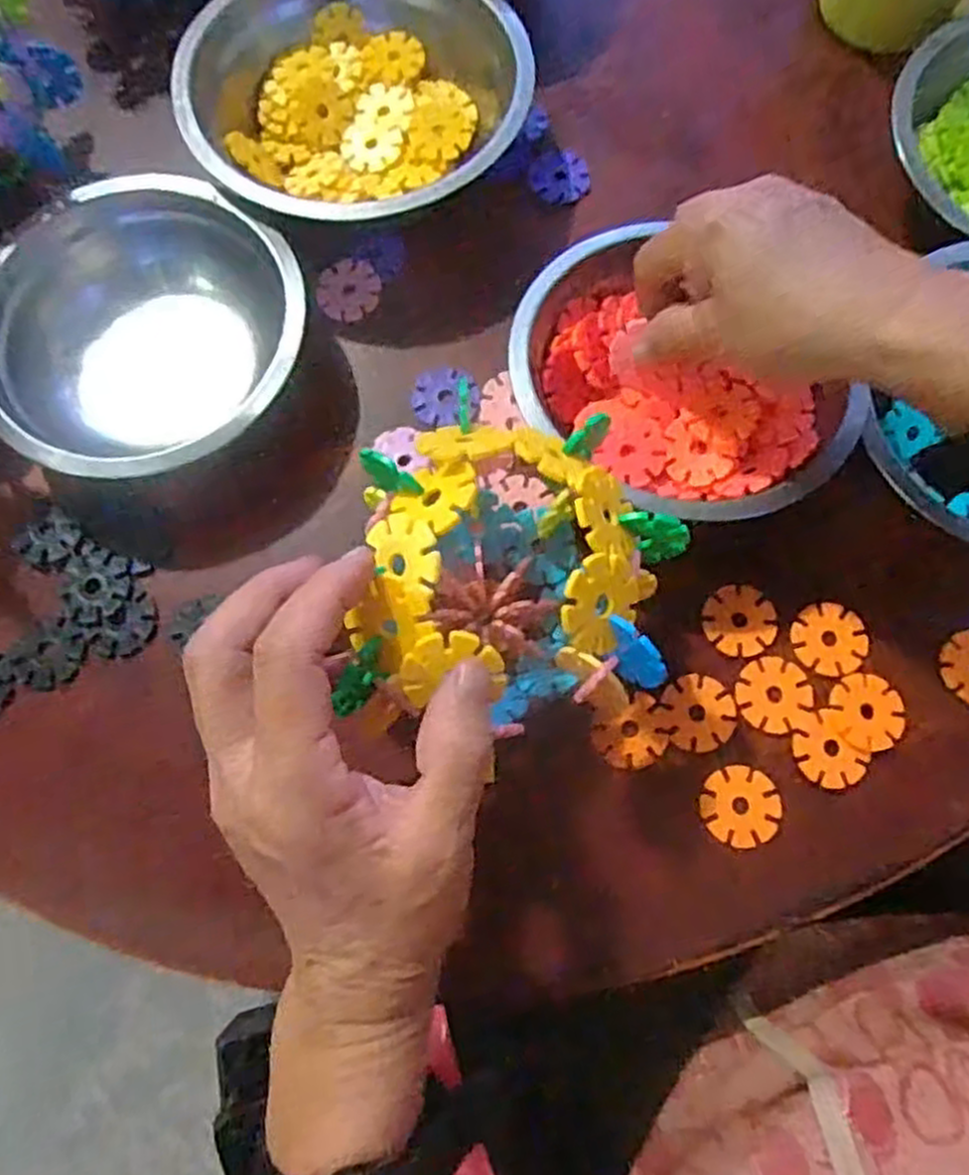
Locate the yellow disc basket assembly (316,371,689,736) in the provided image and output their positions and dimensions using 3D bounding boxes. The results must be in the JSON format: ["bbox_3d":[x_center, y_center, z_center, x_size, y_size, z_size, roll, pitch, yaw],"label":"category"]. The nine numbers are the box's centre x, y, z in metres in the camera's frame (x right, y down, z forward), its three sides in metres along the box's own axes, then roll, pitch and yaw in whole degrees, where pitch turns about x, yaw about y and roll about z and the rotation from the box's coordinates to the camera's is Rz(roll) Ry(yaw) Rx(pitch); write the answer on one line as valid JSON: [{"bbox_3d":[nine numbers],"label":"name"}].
[{"bbox_3d":[0.012,-0.001,0.290,0.109,0.100,0.084,-5,74,0],"label":"yellow disc basket assembly"}]

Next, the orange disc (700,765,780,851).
[{"bbox_3d":[0.105,0.089,0.319,0.030,0.004,0.030,0,74,1],"label":"orange disc"}]

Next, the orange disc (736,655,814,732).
[{"bbox_3d":[0.123,0.045,0.333,0.031,0.004,0.031,0,74,1],"label":"orange disc"}]

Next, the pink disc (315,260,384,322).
[{"bbox_3d":[-0.067,-0.146,0.388,0.030,0.005,0.032,0,74,1],"label":"pink disc"}]

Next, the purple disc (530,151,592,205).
[{"bbox_3d":[0.038,-0.213,0.406,0.031,0.008,0.028,-11,75,-2],"label":"purple disc"}]

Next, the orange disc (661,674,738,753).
[{"bbox_3d":[0.090,0.053,0.330,0.031,0.004,0.031,0,74,1],"label":"orange disc"}]

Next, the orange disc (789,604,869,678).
[{"bbox_3d":[0.149,0.022,0.339,0.031,0.004,0.031,0,74,1],"label":"orange disc"}]

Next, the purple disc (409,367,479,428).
[{"bbox_3d":[-0.019,-0.091,0.372,0.030,0.004,0.030,0,74,1],"label":"purple disc"}]

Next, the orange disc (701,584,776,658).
[{"bbox_3d":[0.111,0.014,0.341,0.031,0.004,0.030,0,74,1],"label":"orange disc"}]

